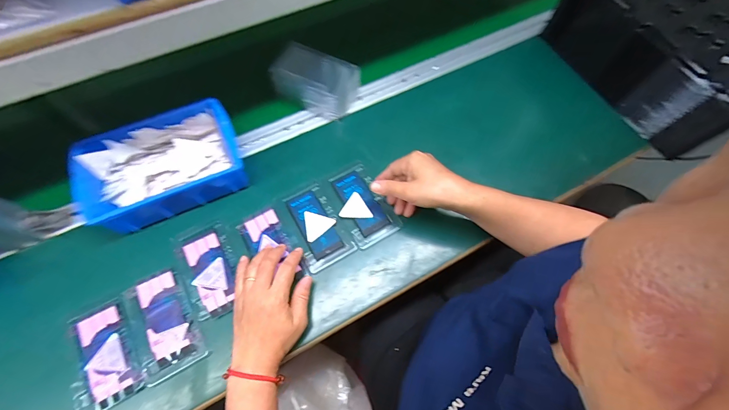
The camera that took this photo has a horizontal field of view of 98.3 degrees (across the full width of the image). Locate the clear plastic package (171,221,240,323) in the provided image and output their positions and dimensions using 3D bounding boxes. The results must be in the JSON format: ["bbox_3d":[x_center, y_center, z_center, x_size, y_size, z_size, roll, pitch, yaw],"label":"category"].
[{"bbox_3d":[-0.207,0.083,0.427,0.069,0.004,0.129,-27,70,-13],"label":"clear plastic package"}]

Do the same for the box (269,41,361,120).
[{"bbox_3d":[-0.085,-0.208,0.529,0.131,0.062,0.079,27,68,9],"label":"box"}]

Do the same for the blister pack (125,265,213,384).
[{"bbox_3d":[-0.255,0.149,0.399,0.075,0.009,0.130,-29,71,-14],"label":"blister pack"}]

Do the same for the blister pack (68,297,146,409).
[{"bbox_3d":[-0.317,0.183,0.383,0.078,0.006,0.118,-28,70,-14],"label":"blister pack"}]

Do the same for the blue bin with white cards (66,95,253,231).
[{"bbox_3d":[-0.287,-0.055,0.454,0.211,0.063,0.142,-26,70,-13],"label":"blue bin with white cards"}]

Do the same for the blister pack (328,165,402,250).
[{"bbox_3d":[-0.003,-0.001,0.473,0.072,0.010,0.122,-28,69,-14],"label":"blister pack"}]

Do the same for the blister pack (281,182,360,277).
[{"bbox_3d":[-0.071,0.030,0.458,0.072,0.010,0.119,-30,71,-14],"label":"blister pack"}]

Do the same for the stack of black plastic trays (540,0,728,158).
[{"bbox_3d":[0.532,-0.281,0.552,0.237,0.122,0.339,-29,71,-14],"label":"stack of black plastic trays"}]

